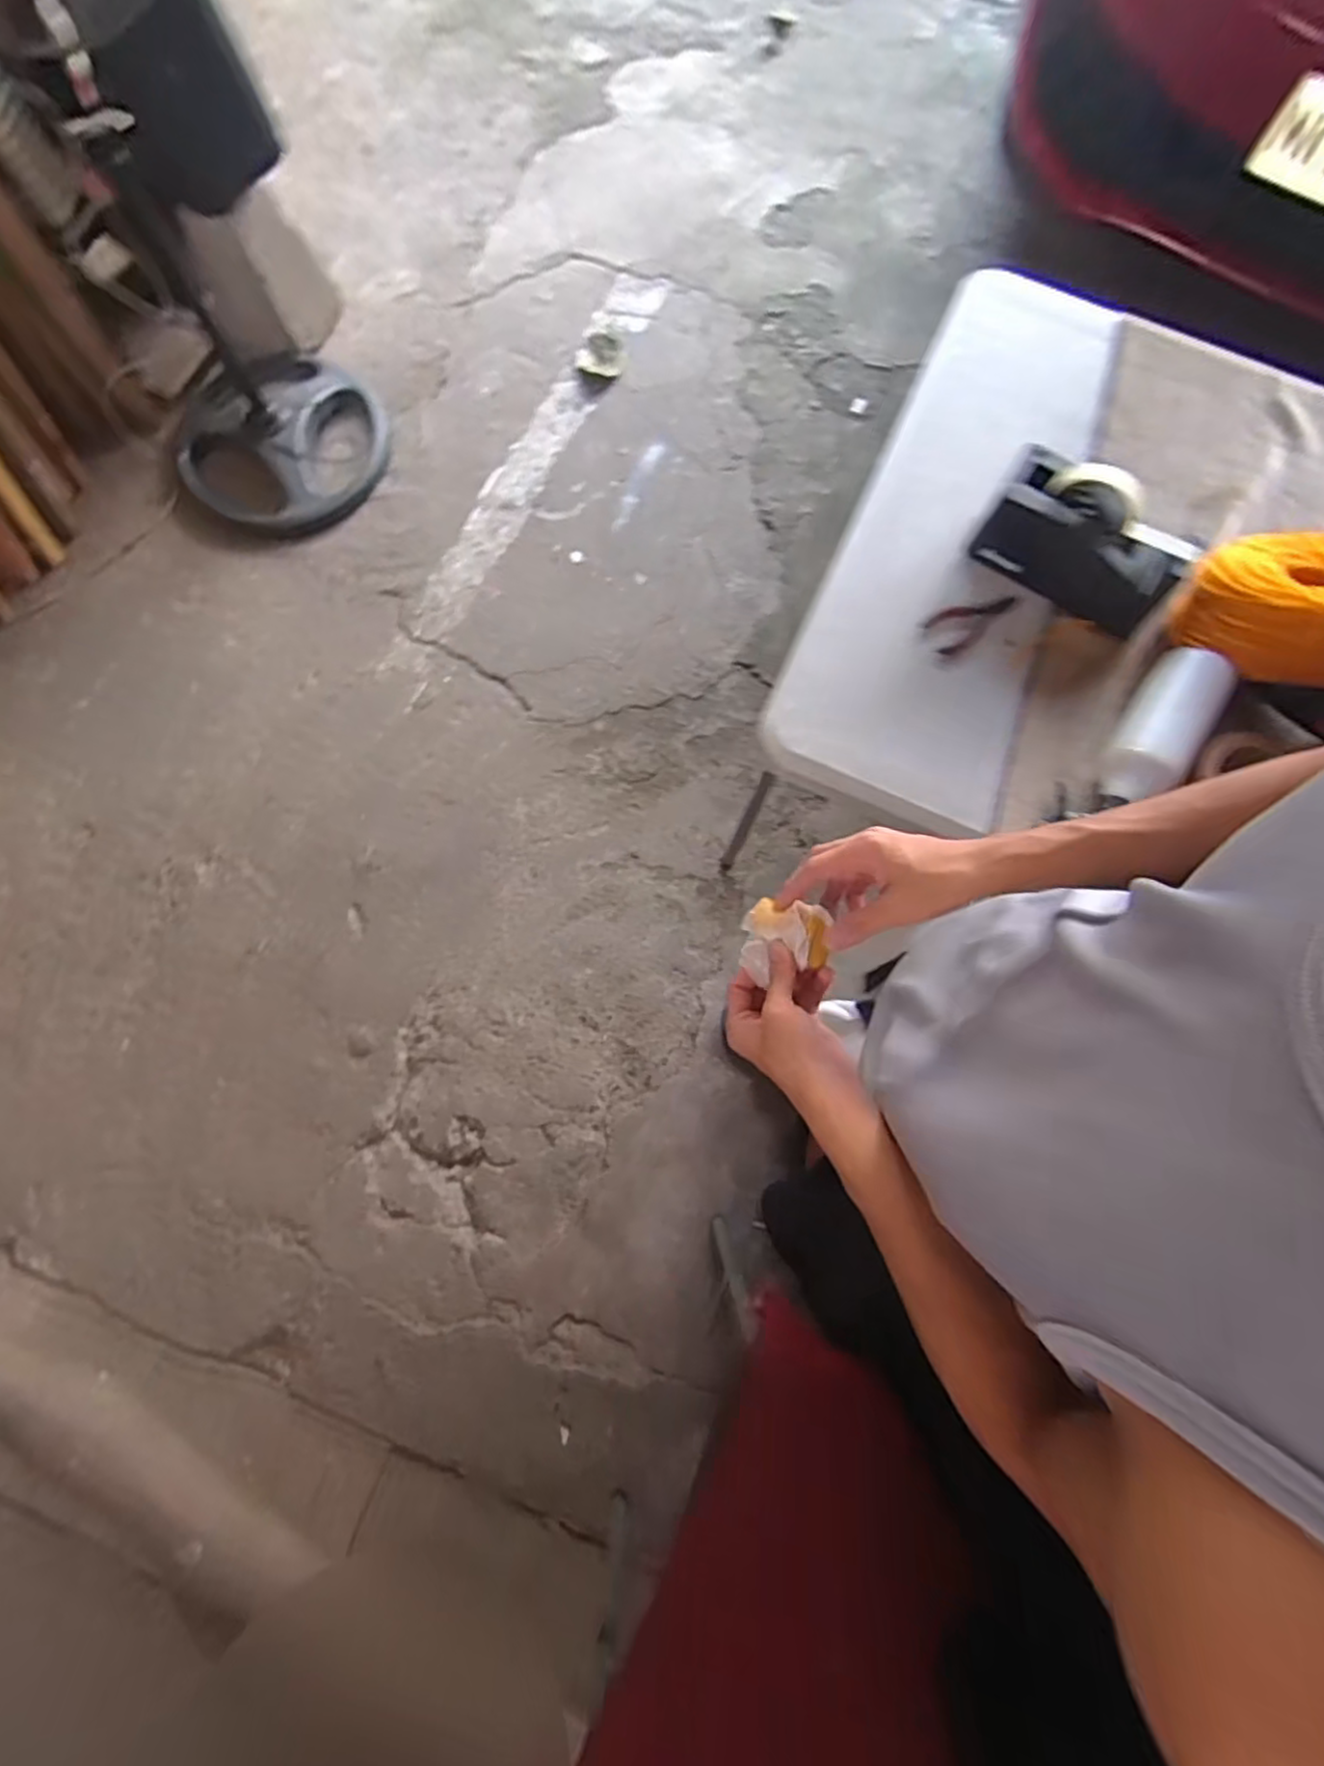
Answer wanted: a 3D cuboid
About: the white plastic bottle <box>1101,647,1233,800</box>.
[{"bbox_3d":[0.496,-0.149,0.694,0.071,0.059,0.167,32,79,6],"label":"white plastic bottle"}]

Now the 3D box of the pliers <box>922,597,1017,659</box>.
[{"bbox_3d":[0.340,-0.286,0.768,0.107,0.007,0.051,-27,81,-6],"label":"pliers"}]

